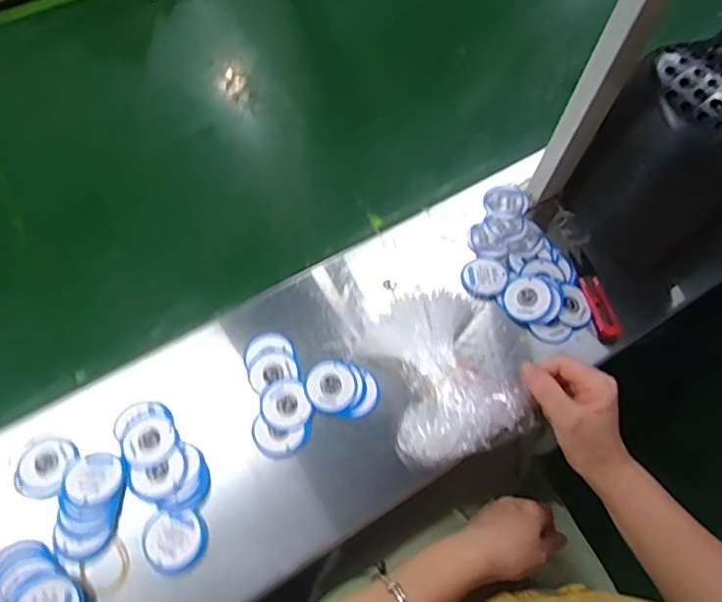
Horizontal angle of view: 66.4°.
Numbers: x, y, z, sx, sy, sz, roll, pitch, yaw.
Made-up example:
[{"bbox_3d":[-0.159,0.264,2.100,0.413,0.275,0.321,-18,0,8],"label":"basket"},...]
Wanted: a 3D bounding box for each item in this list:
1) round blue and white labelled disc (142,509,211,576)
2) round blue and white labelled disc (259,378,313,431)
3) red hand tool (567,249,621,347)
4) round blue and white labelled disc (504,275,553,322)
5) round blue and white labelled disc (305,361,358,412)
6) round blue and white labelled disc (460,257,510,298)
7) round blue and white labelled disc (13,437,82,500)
[{"bbox_3d":[-0.154,0.197,0.452,0.053,0.005,0.047,-2,65,-5],"label":"round blue and white labelled disc"},{"bbox_3d":[-0.070,0.095,0.509,0.045,0.004,0.048,2,64,-4],"label":"round blue and white labelled disc"},{"bbox_3d":[0.244,-0.005,0.572,0.024,0.013,0.108,-8,59,-3],"label":"red hand tool"},{"bbox_3d":[0.167,-0.003,0.553,0.047,0.006,0.046,-4,70,11],"label":"round blue and white labelled disc"},{"bbox_3d":[-0.028,0.078,0.508,0.044,0.006,0.046,2,64,-4],"label":"round blue and white labelled disc"},{"bbox_3d":[0.127,-0.025,0.567,0.046,0.004,0.046,2,64,-4],"label":"round blue and white labelled disc"},{"bbox_3d":[-0.274,0.144,0.479,0.049,0.009,0.051,2,64,-4],"label":"round blue and white labelled disc"}]

